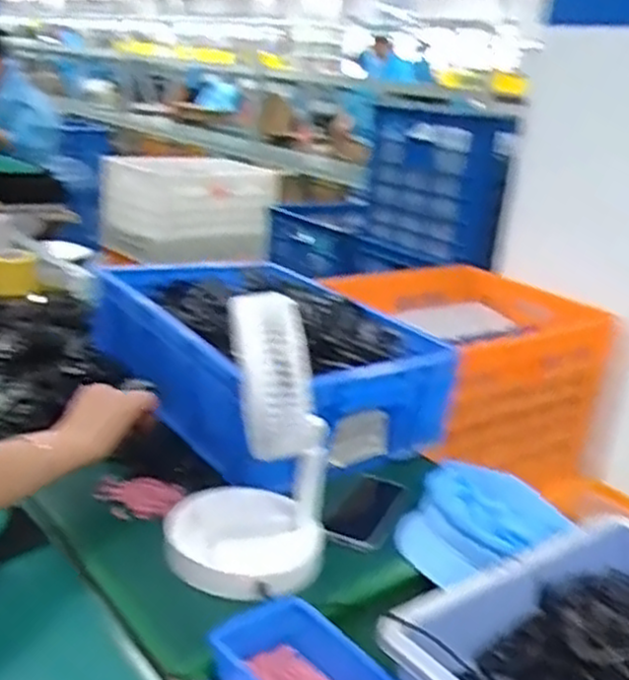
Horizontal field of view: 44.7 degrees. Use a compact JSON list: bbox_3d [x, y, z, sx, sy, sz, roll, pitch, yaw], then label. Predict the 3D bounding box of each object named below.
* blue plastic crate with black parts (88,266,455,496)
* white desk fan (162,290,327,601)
[{"bbox_3d":[-0.085,0.023,1.180,0.359,0.164,0.523,-9,25,-37],"label":"blue plastic crate with black parts"},{"bbox_3d":[-0.063,0.100,0.788,0.158,0.299,0.153,5,20,-2],"label":"white desk fan"}]

